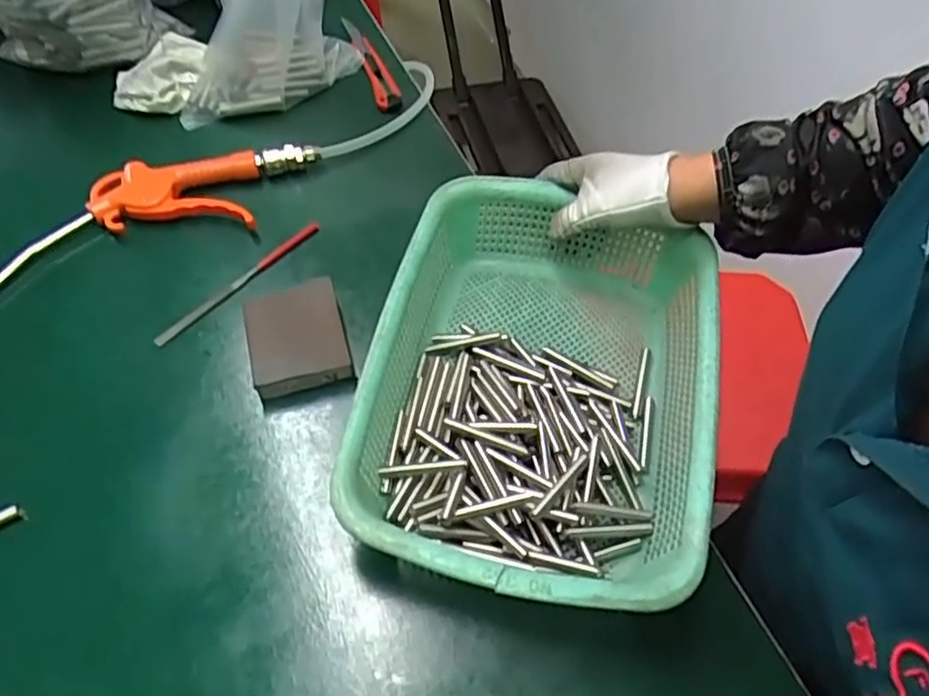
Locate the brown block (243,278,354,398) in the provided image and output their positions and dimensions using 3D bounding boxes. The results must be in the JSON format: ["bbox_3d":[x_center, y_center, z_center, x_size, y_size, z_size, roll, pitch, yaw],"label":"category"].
[{"bbox_3d":[-0.125,-0.008,0.500,0.069,0.025,0.086,-12,60,-12],"label":"brown block"}]

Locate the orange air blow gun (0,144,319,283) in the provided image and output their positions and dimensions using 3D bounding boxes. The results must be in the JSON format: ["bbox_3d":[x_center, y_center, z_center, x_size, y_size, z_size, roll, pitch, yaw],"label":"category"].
[{"bbox_3d":[-0.253,-0.119,0.562,0.272,0.033,0.096,-13,60,-13],"label":"orange air blow gun"}]

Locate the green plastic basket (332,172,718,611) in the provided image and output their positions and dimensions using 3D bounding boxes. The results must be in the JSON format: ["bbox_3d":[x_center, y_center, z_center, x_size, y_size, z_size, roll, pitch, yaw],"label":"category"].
[{"bbox_3d":[0.049,0.025,0.454,0.211,0.072,0.283,13,58,3],"label":"green plastic basket"}]

